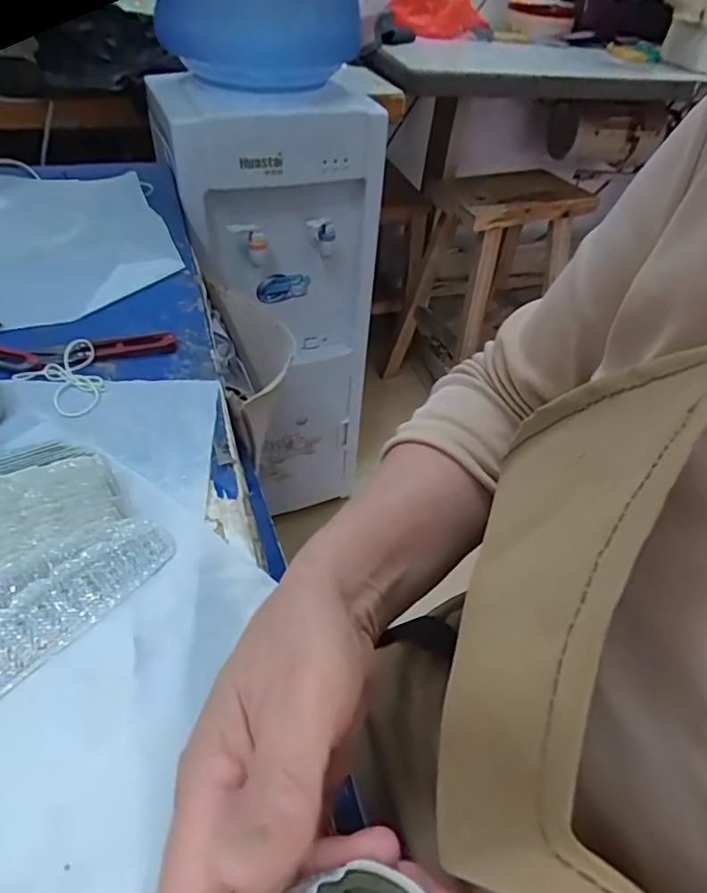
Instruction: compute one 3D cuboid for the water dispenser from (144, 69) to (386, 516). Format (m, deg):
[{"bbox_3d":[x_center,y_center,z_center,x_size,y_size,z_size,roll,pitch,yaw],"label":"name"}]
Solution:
[{"bbox_3d":[-0.148,-0.220,0.979,0.262,0.701,0.240,-18,49,-23],"label":"water dispenser"}]

